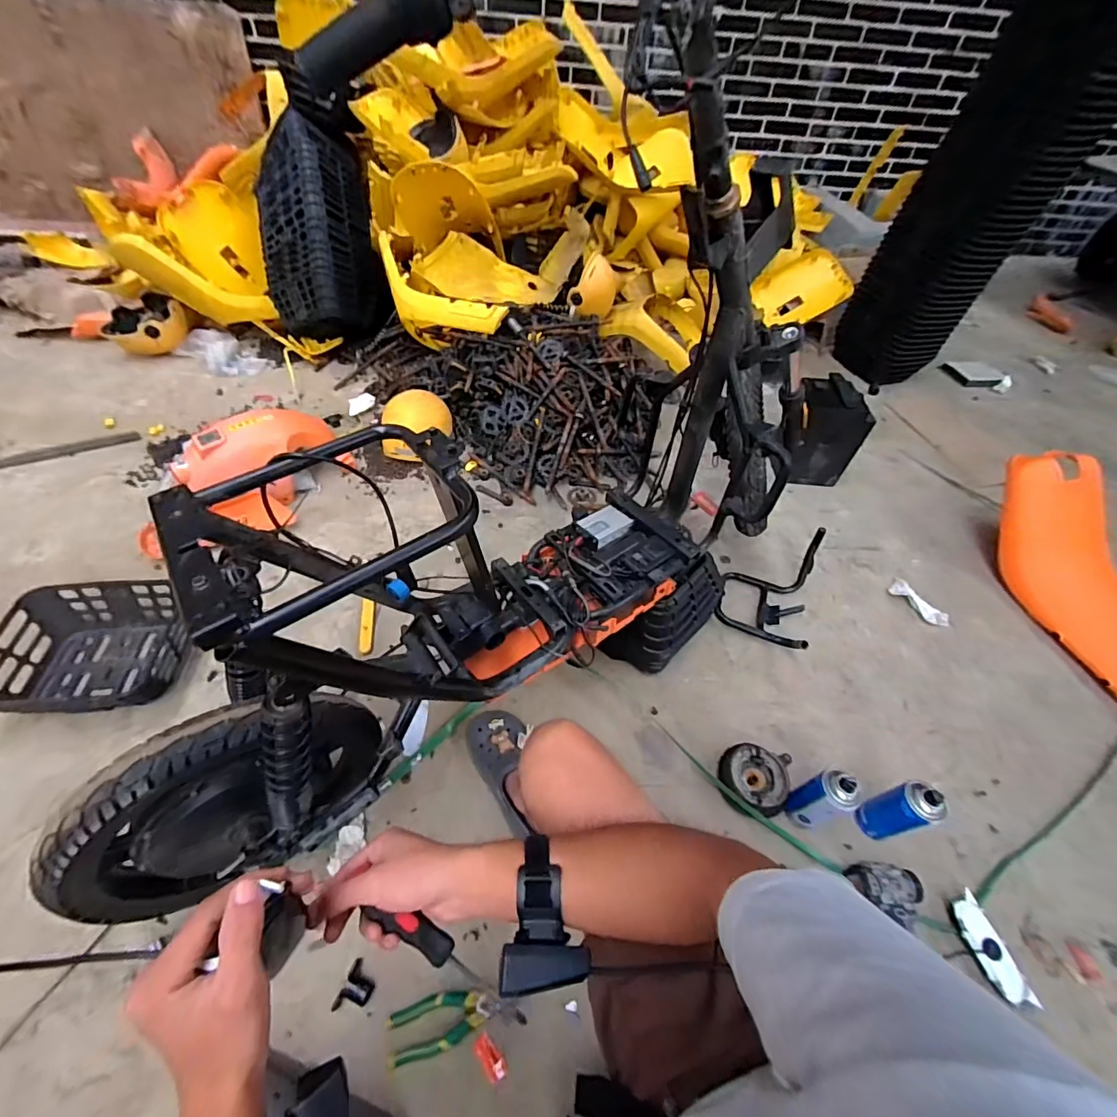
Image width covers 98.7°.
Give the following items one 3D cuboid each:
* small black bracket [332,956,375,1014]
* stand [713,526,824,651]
[{"bbox_3d":[-0.292,0.624,0.694,0.041,0.021,0.061,21,52,12],"label":"small black bracket"},{"bbox_3d":[0.508,0.064,1.153,0.194,0.143,0.304,22,53,13],"label":"stand"}]

